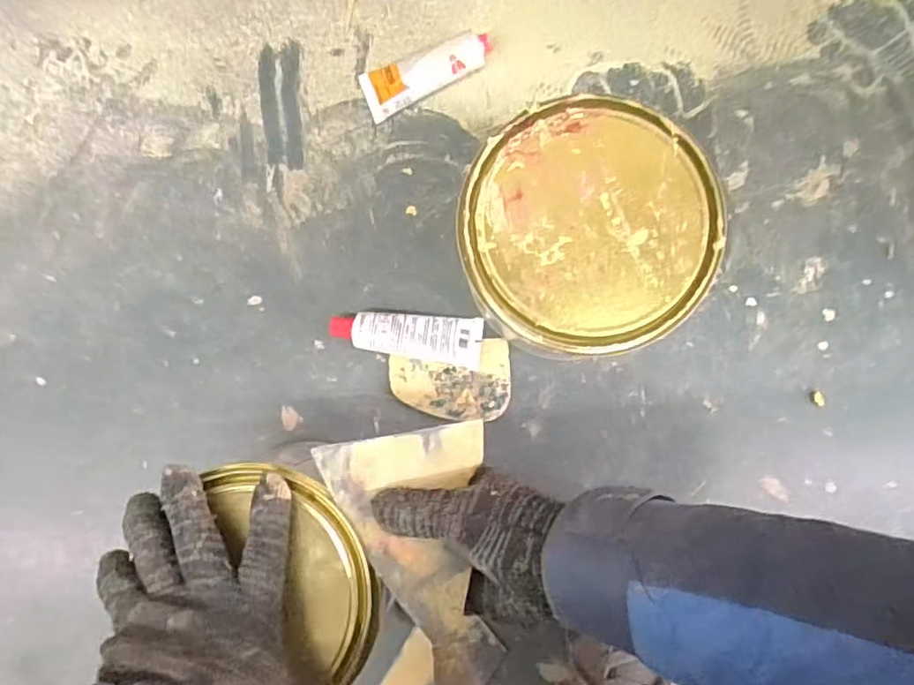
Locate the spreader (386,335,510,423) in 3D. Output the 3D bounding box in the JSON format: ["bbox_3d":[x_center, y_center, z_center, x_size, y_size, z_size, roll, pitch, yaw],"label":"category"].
[{"bbox_3d":[-0.004,0.035,0.517,0.098,0.006,0.063,-7,85,2],"label":"spreader"}]

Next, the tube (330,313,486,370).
[{"bbox_3d":[-0.041,-0.005,0.516,0.121,0.026,0.040,6,89,3],"label":"tube"}]

